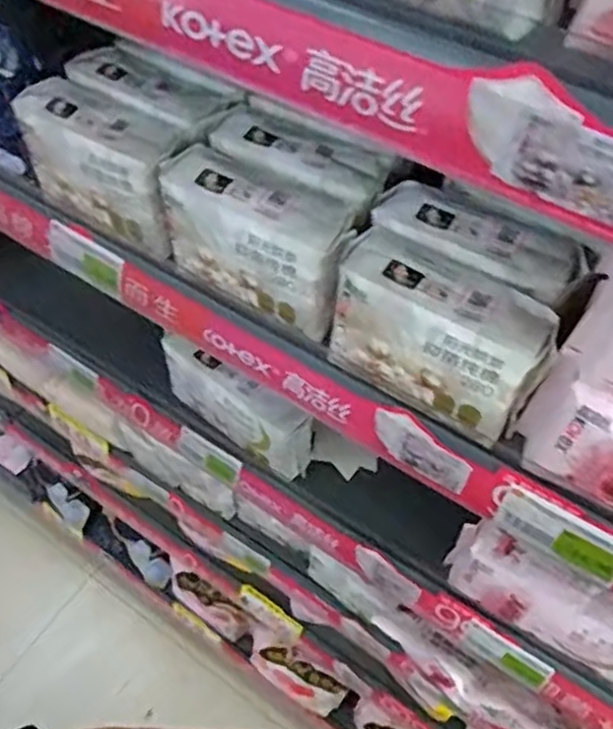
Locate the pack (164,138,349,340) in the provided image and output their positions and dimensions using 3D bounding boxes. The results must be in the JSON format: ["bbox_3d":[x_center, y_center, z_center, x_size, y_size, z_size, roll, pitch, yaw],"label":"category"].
[{"bbox_3d":[-0.034,-0.085,0.467,0.138,0.089,0.056,34,61,21],"label":"pack"}]

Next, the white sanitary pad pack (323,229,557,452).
[{"bbox_3d":[0.079,-0.018,0.427,0.140,0.087,0.057,30,60,19],"label":"white sanitary pad pack"}]

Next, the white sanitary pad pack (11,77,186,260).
[{"bbox_3d":[-0.149,-0.149,0.513,0.132,0.088,0.054,29,59,18],"label":"white sanitary pad pack"}]

